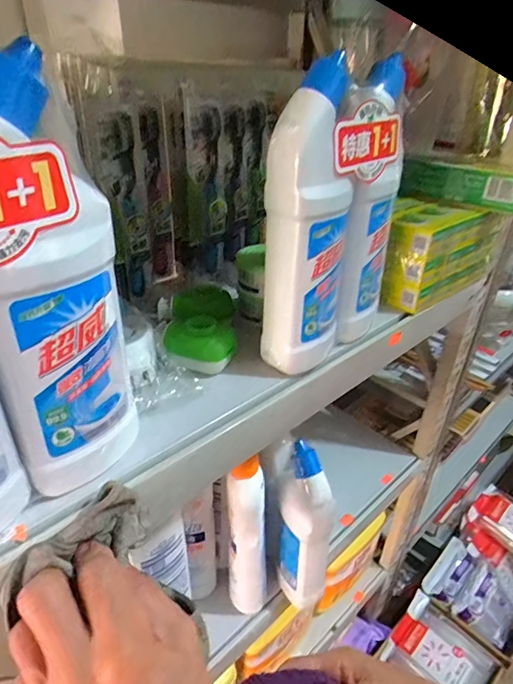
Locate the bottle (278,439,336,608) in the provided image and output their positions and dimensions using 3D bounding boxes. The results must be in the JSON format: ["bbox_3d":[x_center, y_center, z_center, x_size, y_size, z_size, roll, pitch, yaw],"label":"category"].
[{"bbox_3d":[0.057,0.232,0.539,0.046,0.234,0.073,-14,35,-23],"label":"bottle"}]

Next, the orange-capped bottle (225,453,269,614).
[{"bbox_3d":[-0.008,0.238,0.528,0.057,0.238,0.041,-7,33,-14],"label":"orange-capped bottle"}]

